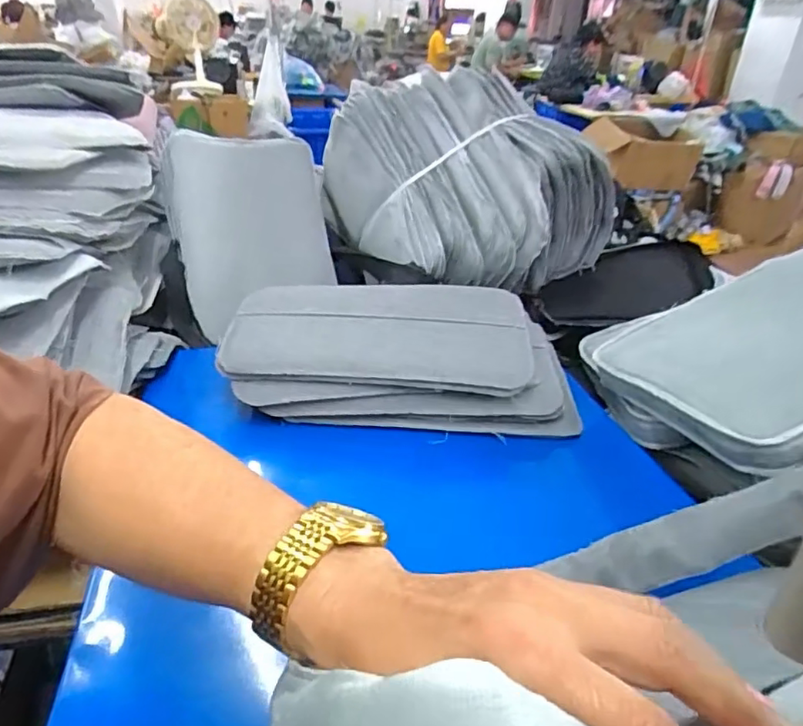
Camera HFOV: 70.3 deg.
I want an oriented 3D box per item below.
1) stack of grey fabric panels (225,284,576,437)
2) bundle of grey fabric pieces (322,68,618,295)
[{"bbox_3d":[-0.002,-0.024,0.730,0.410,0.094,0.232,2,31,0],"label":"stack of grey fabric panels"},{"bbox_3d":[0.109,-0.296,0.957,0.346,0.280,0.404,-18,37,-30],"label":"bundle of grey fabric pieces"}]

